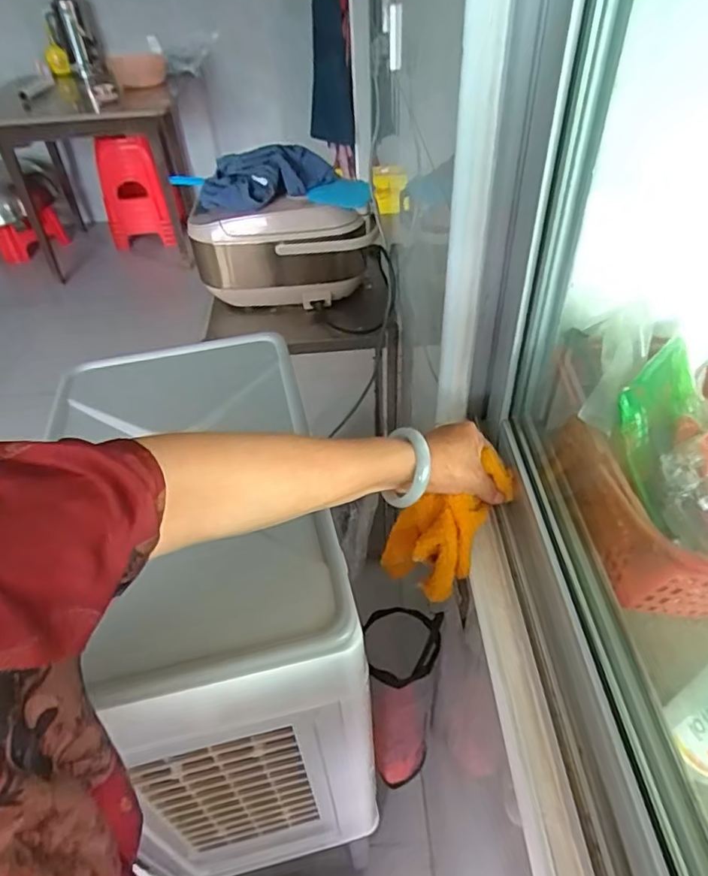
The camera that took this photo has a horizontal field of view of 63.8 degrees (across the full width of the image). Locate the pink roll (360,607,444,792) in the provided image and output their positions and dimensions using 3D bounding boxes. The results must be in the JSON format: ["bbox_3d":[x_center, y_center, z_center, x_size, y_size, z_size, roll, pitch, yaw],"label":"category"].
[{"bbox_3d":[0.065,0.361,0.798,0.084,0.396,0.103,-6,43,-2],"label":"pink roll"}]

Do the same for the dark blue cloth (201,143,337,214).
[{"bbox_3d":[-0.164,-0.509,1.108,0.266,0.087,0.108,-14,44,-11],"label":"dark blue cloth"}]

